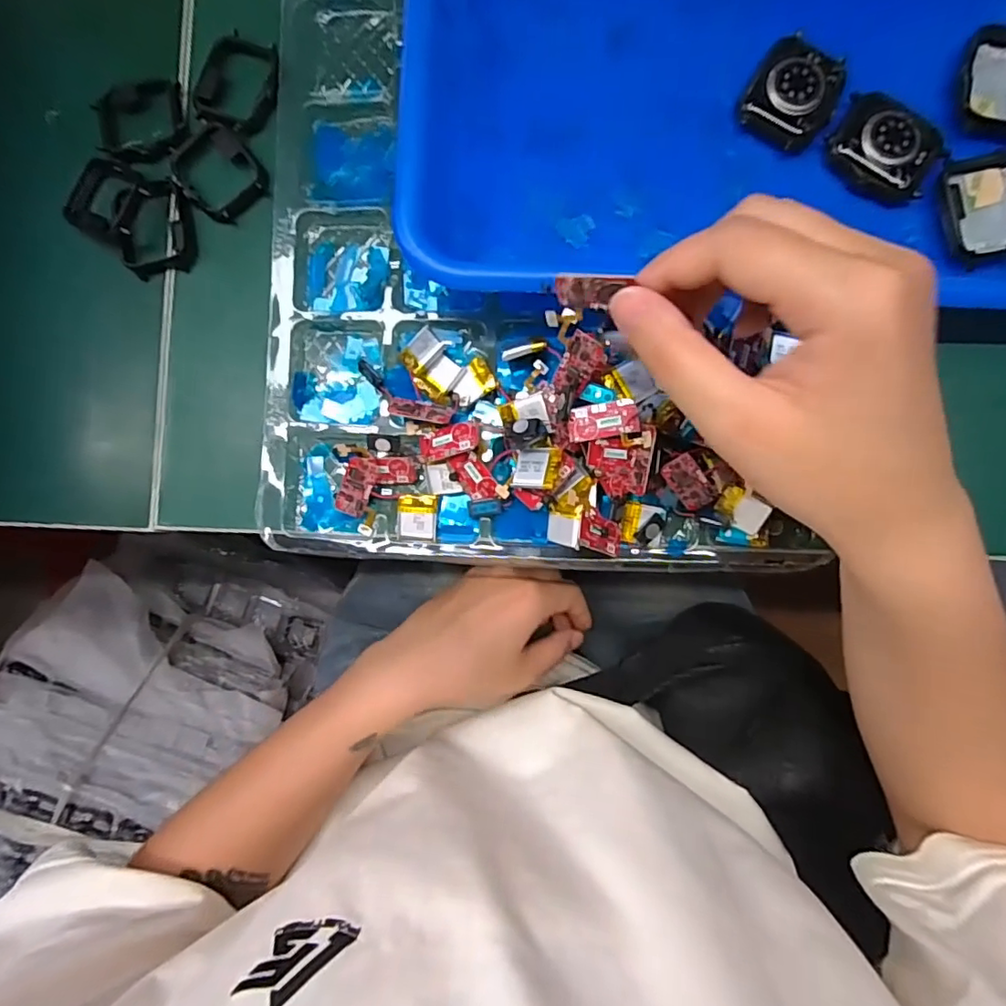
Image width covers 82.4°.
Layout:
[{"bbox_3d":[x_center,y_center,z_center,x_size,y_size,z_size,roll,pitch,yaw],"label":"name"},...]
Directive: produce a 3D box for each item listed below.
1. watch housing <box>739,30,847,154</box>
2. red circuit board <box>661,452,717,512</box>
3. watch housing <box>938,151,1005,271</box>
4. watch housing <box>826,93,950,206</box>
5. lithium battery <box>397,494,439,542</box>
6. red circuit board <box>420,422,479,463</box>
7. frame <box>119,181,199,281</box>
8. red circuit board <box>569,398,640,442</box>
[{"bbox_3d":[0.126,-0.177,0.248,0.037,0.008,0.043,28,88,6],"label":"watch housing"},{"bbox_3d":[0.081,-0.009,0.249,0.014,0.006,0.029,-44,117,0],"label":"red circuit board"},{"bbox_3d":[0.209,-0.127,0.248,0.038,0.008,0.044,-10,85,3],"label":"watch housing"},{"bbox_3d":[0.165,-0.152,0.247,0.045,0.007,0.042,31,89,6],"label":"watch housing"},{"bbox_3d":[-0.040,0.007,0.268,0.017,0.006,0.022,2,86,4],"label":"lithium battery"},{"bbox_3d":[-0.024,-0.027,0.258,0.027,0.004,0.013,-15,78,16],"label":"red circuit board"},{"bbox_3d":[-0.172,-0.136,0.286,0.034,0.008,0.043,-8,105,-17],"label":"frame"},{"bbox_3d":[0.042,-0.035,0.241,0.028,0.005,0.014,-8,85,4],"label":"red circuit board"}]

